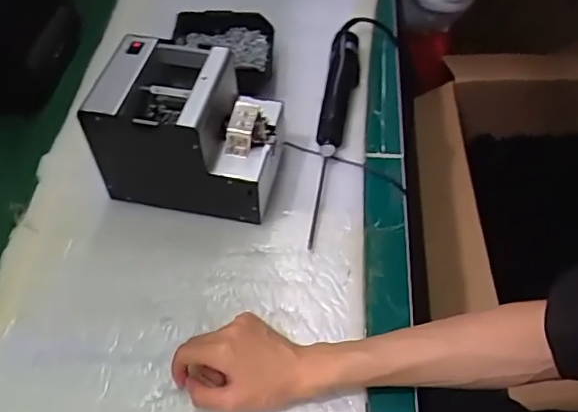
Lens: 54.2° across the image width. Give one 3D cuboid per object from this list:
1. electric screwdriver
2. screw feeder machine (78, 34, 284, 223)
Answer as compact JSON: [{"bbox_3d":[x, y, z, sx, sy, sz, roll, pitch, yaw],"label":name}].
[{"bbox_3d":[0.057,-0.098,0.693,0.041,0.046,0.333,5,51,7],"label":"electric screwdriver"},{"bbox_3d":[-0.105,-0.083,0.624,0.176,0.146,0.142,9,52,10],"label":"screw feeder machine"}]

